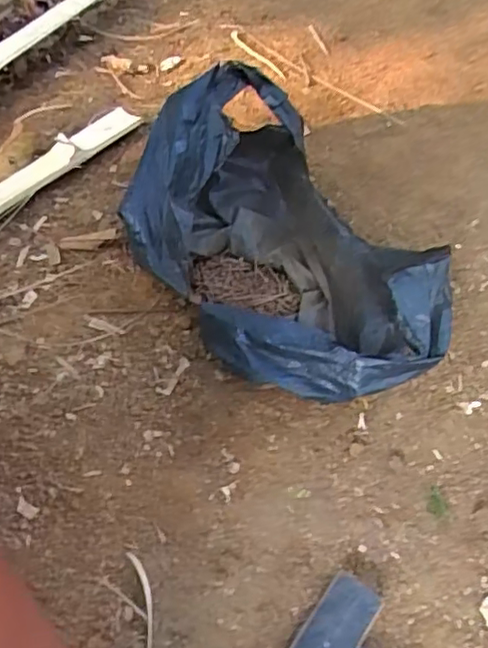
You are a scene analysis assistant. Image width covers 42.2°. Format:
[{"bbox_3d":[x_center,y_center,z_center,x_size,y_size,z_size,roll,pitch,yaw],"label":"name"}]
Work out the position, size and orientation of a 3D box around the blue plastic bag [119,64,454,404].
[{"bbox_3d":[0.019,-0.057,0.521,0.175,0.127,0.302,-21,56,-18],"label":"blue plastic bag"}]

